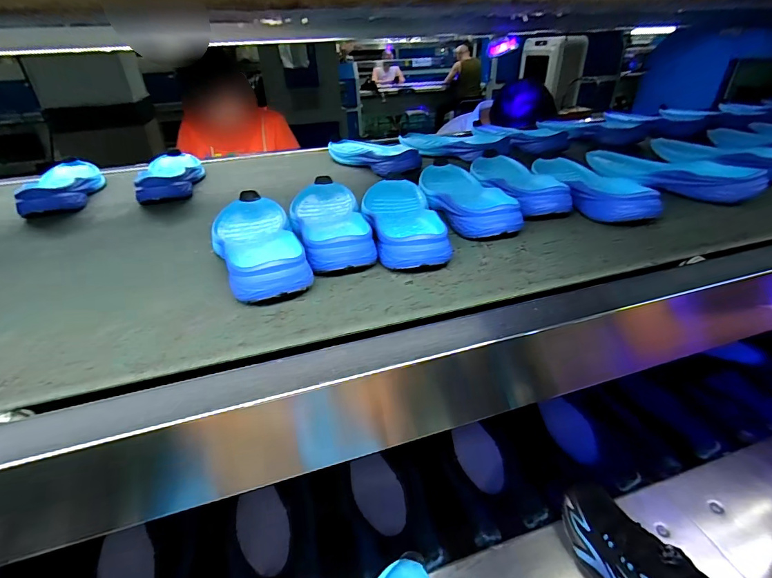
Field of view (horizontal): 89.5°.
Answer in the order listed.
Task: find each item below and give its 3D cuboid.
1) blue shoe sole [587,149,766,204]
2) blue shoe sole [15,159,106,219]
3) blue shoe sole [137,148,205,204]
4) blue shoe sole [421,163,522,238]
[{"bbox_3d":[0.447,-0.194,0.628,0.076,0.042,0.255,-23,38,-31],"label":"blue shoe sole"},{"bbox_3d":[-0.548,-0.183,0.669,0.095,0.040,0.239,-16,35,-23],"label":"blue shoe sole"},{"bbox_3d":[-0.389,-0.218,0.717,0.100,0.040,0.251,-10,33,-14],"label":"blue shoe sole"},{"bbox_3d":[0.107,-0.141,0.568,0.090,0.036,0.256,-5,32,-6],"label":"blue shoe sole"}]

